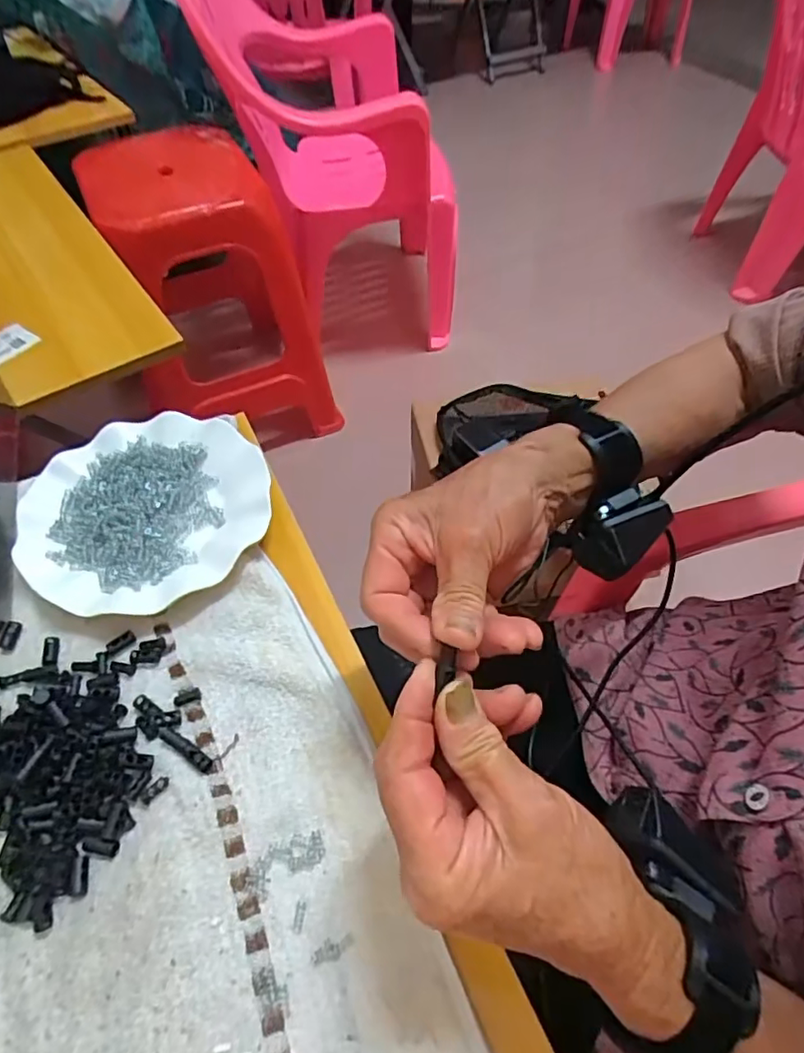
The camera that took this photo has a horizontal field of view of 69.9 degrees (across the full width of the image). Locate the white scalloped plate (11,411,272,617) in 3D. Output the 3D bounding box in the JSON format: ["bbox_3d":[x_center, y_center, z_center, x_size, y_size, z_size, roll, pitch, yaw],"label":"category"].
[{"bbox_3d":[-0.200,-0.015,0.453,0.180,0.024,0.181,-1,55,1],"label":"white scalloped plate"}]

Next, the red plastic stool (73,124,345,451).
[{"bbox_3d":[-0.365,-0.436,1.148,0.326,0.500,0.371,-19,57,-13],"label":"red plastic stool"}]

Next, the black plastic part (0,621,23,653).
[{"bbox_3d":[-0.273,0.077,0.401,0.009,0.008,0.021,11,77,9],"label":"black plastic part"}]

